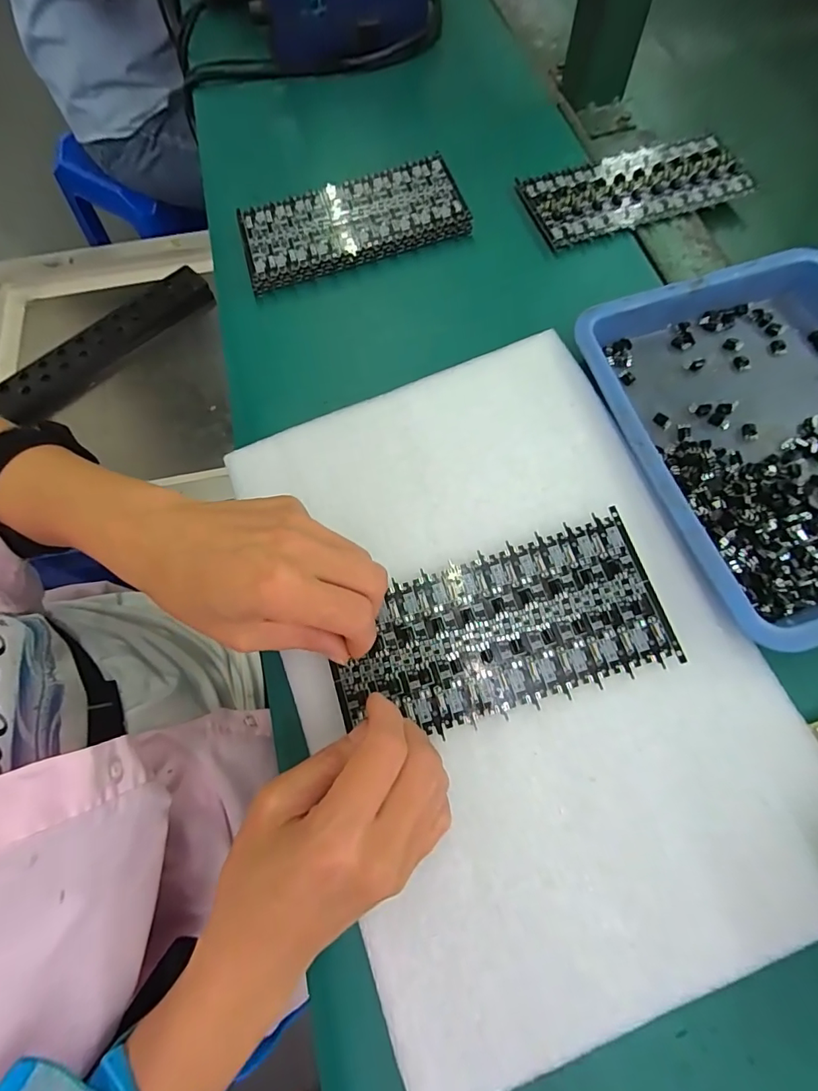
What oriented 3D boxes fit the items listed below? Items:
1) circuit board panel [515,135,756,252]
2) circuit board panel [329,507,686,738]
[{"bbox_3d":[0.169,-0.268,0.359,0.158,0.007,0.075,-18,69,-5],"label":"circuit board panel"},{"bbox_3d":[0.042,0.043,0.239,0.161,0.006,0.074,-20,69,-1],"label":"circuit board panel"}]

